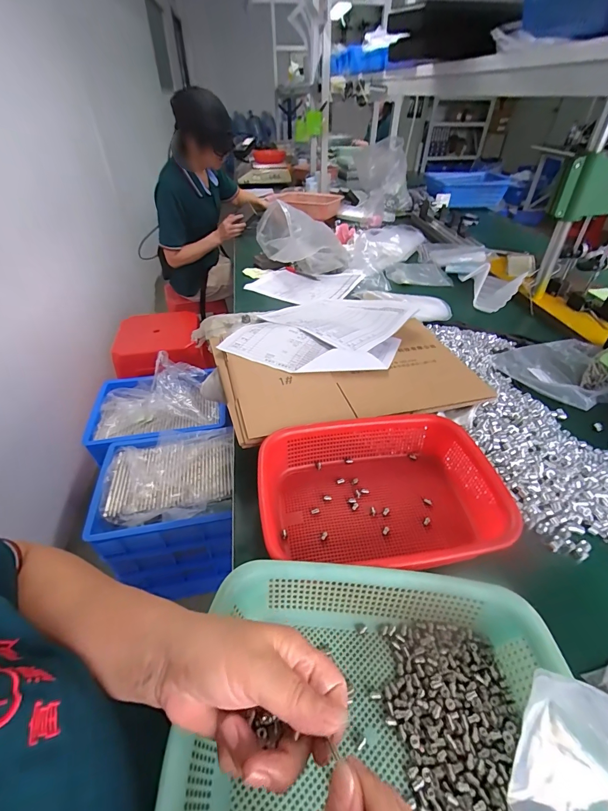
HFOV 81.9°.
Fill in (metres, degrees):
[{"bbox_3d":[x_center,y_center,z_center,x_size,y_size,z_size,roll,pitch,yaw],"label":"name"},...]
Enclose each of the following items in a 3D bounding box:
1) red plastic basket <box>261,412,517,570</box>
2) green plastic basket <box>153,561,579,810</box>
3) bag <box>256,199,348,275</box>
[{"bbox_3d":[0.100,0.113,0.453,0.304,0.082,0.208,-3,42,-4],"label":"red plastic basket"},{"bbox_3d":[0.054,0.255,0.279,0.276,0.084,0.217,6,44,3],"label":"green plastic basket"},{"bbox_3d":[-0.006,-0.510,1.045,0.204,0.171,0.198,-24,47,-25],"label":"bag"}]

